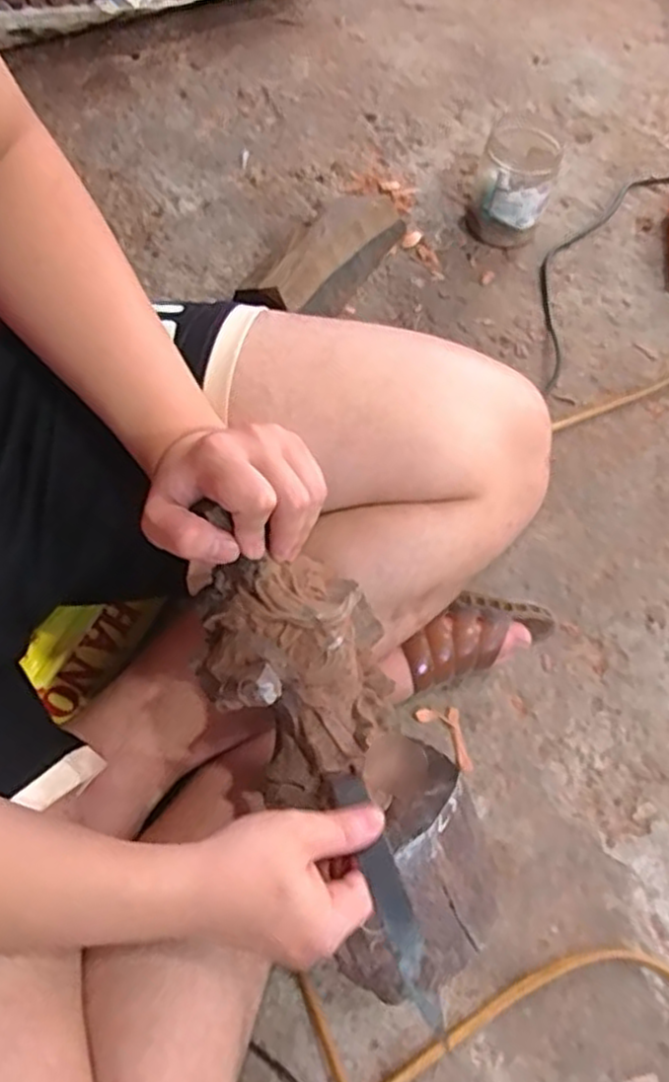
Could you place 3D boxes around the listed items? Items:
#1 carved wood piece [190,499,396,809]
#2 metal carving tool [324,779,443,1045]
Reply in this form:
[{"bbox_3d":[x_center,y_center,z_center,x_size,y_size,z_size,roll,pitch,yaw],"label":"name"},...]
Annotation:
[{"bbox_3d":[-0.021,0.074,0.444,0.103,0.075,0.150,-38,110,-38],"label":"carved wood piece"},{"bbox_3d":[0.026,0.187,0.395,0.021,0.011,0.145,-15,37,-10],"label":"metal carving tool"}]

